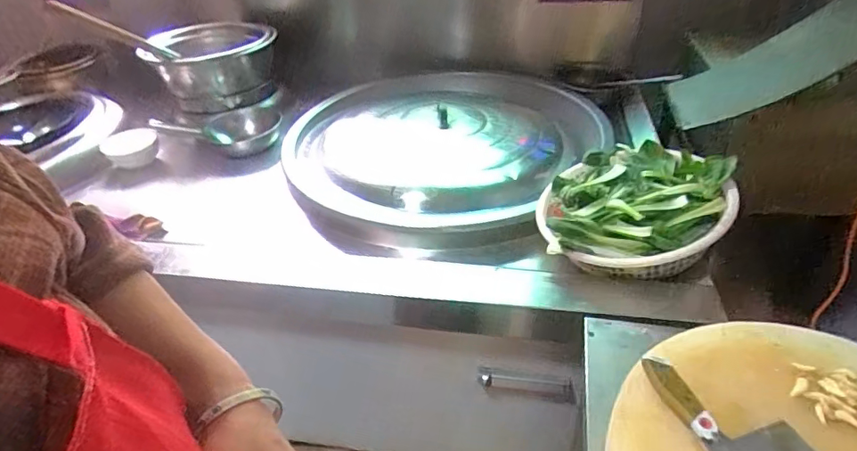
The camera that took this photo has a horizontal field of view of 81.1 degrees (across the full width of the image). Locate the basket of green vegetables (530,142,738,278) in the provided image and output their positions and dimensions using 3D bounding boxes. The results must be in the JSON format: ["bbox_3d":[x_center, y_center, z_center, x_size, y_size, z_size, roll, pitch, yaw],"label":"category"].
[{"bbox_3d":[0.350,-0.031,0.879,0.303,0.117,0.307,10,39,19],"label":"basket of green vegetables"}]

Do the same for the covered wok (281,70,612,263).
[{"bbox_3d":[0.005,-0.198,1.251,0.750,0.119,0.773,8,39,17],"label":"covered wok"}]

